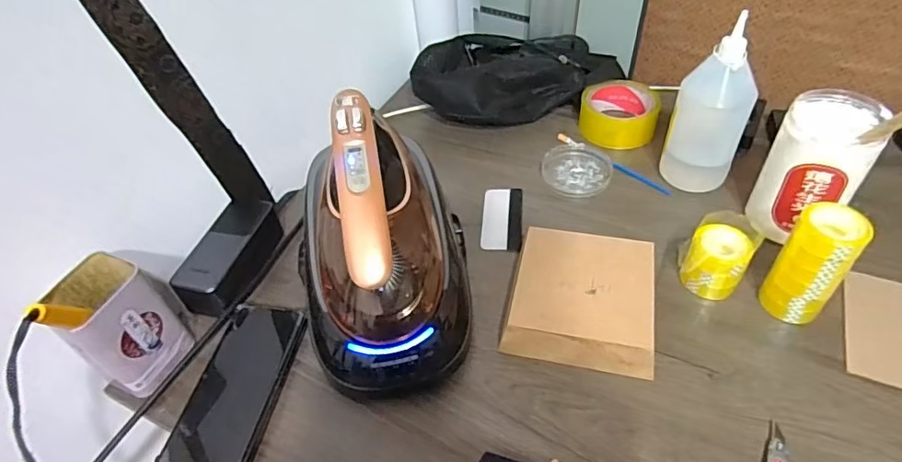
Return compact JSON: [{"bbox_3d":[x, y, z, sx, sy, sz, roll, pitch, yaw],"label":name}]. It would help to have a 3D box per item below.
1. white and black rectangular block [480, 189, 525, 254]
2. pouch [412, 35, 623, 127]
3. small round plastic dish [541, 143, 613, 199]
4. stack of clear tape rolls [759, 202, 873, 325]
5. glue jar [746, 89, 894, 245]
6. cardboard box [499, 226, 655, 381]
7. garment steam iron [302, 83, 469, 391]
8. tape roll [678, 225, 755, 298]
[{"bbox_3d":[0.060,-0.015,0.618,0.046,0.004,0.096,2,47,8],"label":"white and black rectangular block"},{"bbox_3d":[0.093,-0.228,0.769,0.293,0.072,0.161,-12,46,-5],"label":"pouch"},{"bbox_3d":[0.157,-0.078,0.663,0.084,0.014,0.083,-3,46,4],"label":"small round plastic dish"},{"bbox_3d":[0.319,0.032,0.472,0.053,0.111,0.045,26,55,28],"label":"stack of clear tape rolls"},{"bbox_3d":[0.360,-0.059,0.534,0.080,0.138,0.088,-3,46,4],"label":"glue jar"},{"bbox_3d":[0.128,0.063,0.511,0.134,0.042,0.140,8,48,14],"label":"cardboard box"},{"bbox_3d":[-0.061,-0.006,0.486,0.145,0.203,0.242,-6,46,1],"label":"garment steam iron"},{"bbox_3d":[0.256,0.032,0.517,0.051,0.061,0.045,19,52,23],"label":"tape roll"}]

